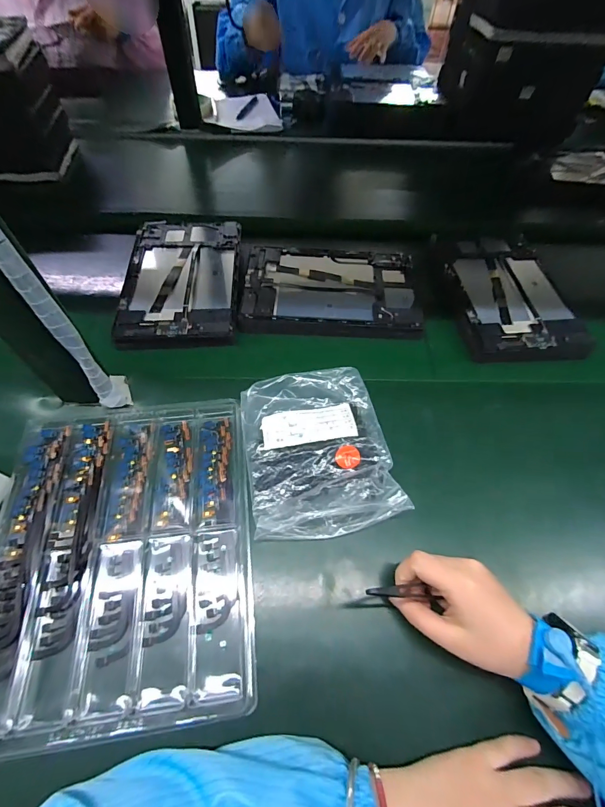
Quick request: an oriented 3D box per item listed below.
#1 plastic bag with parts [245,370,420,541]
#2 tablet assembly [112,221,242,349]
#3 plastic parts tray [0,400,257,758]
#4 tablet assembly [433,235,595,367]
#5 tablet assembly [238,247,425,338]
[{"bbox_3d":[0.015,0.041,0.362,0.140,0.030,0.169,-8,62,-8],"label":"plastic bag with parts"},{"bbox_3d":[-0.169,-0.179,0.499,0.152,0.020,0.242,-1,61,-4],"label":"tablet assembly"},{"bbox_3d":[-0.160,0.119,0.324,0.216,0.022,0.274,-5,61,-6],"label":"plastic parts tray"},{"bbox_3d":[0.282,-0.158,0.495,0.158,0.014,0.235,-3,61,-5],"label":"tablet assembly"},{"bbox_3d":[0.040,-0.162,0.496,0.235,0.013,0.160,3,61,-1],"label":"tablet assembly"}]

